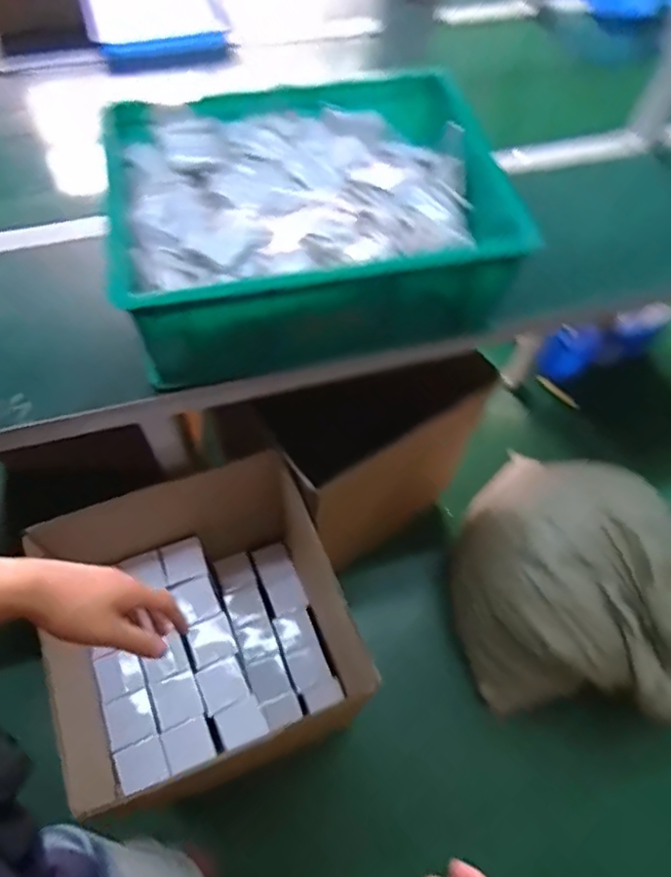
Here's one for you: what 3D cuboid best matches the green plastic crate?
[{"bbox_3d":[-0.036,-0.283,0.813,0.479,0.170,0.353,-11,61,-8],"label":"green plastic crate"}]

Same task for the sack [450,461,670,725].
[{"bbox_3d":[0.477,0.324,1.223,0.436,0.342,0.474,-12,61,-9],"label":"sack"}]

